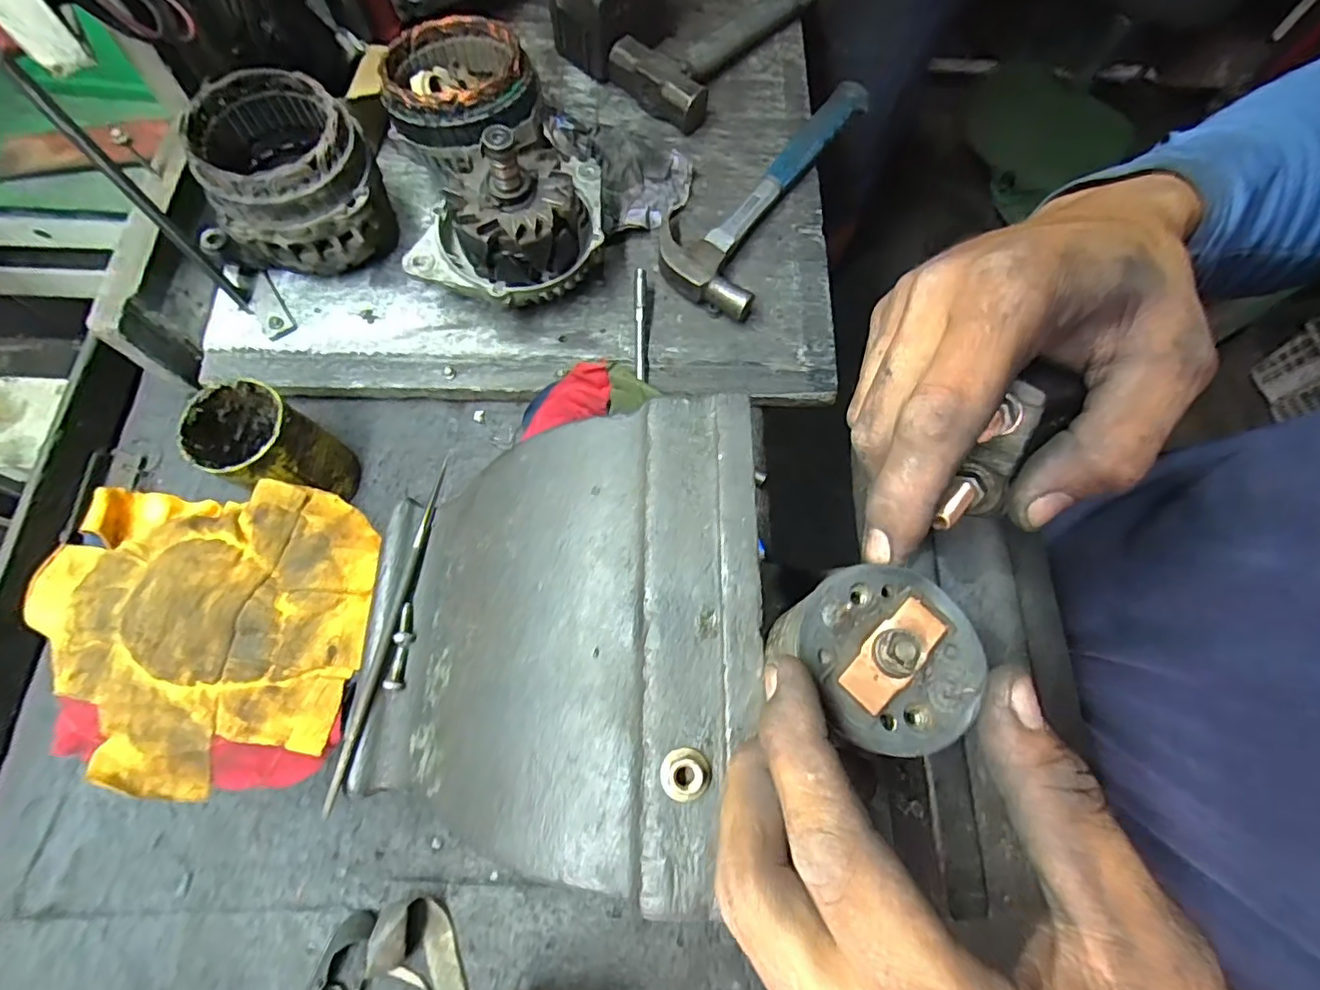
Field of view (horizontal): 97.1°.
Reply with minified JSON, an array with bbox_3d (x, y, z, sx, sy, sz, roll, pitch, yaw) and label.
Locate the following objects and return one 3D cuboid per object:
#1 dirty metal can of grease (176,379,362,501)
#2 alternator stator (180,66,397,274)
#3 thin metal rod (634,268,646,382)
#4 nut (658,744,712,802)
[{"bbox_3d":[-0.307,-0.033,0.467,0.079,0.116,0.067,20,71,5],"label":"dirty metal can of grease"},{"bbox_3d":[-0.313,-0.255,0.501,0.131,0.124,0.136,1,70,-2],"label":"alternator stator"},{"bbox_3d":[-0.018,-0.156,0.532,0.009,0.008,0.101,-1,91,-2],"label":"thin metal rod"},{"bbox_3d":[0.009,0.097,0.203,0.017,0.009,0.017,16,70,3],"label":"nut"}]

